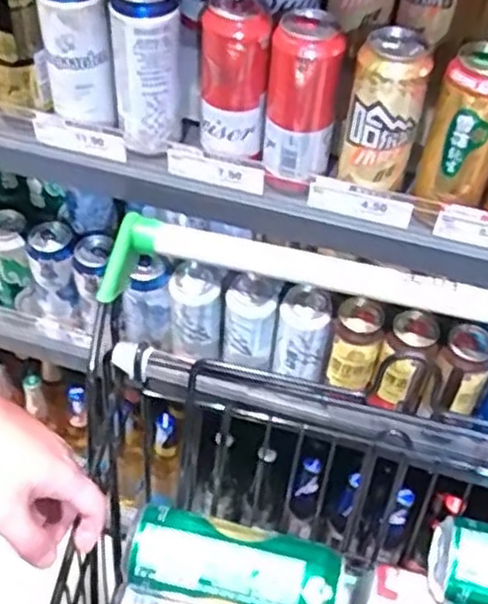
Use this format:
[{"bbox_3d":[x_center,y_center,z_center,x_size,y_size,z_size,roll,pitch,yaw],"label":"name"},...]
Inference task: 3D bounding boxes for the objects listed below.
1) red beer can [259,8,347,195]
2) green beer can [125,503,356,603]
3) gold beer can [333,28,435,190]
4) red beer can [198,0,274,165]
[{"bbox_3d":[0.053,-0.187,0.710,0.068,0.156,0.057,8,49,3],"label":"red beer can"},{"bbox_3d":[-0.007,0.212,0.585,0.164,0.057,0.055,11,49,6],"label":"green beer can"},{"bbox_3d":[0.129,-0.176,0.690,0.063,0.131,0.057,12,49,6],"label":"gold beer can"},{"bbox_3d":[-0.012,-0.216,0.723,0.062,0.138,0.081,1,49,-3],"label":"red beer can"}]

